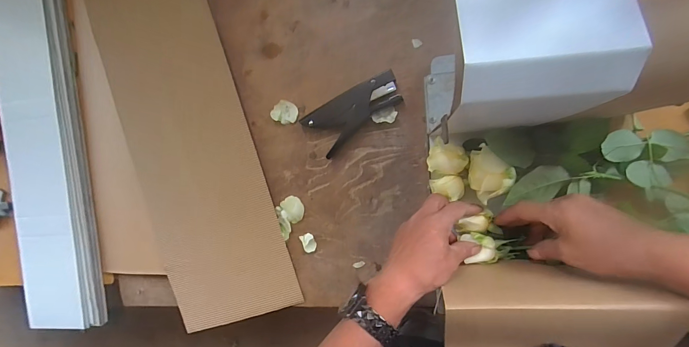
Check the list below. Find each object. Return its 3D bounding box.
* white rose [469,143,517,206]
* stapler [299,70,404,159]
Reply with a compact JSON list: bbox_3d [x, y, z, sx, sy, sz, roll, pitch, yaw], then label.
[{"bbox_3d":[0.176,-0.001,0.410,0.048,0.034,0.058,-40,87,10],"label":"white rose"},{"bbox_3d":[0.013,-0.098,0.497,0.145,0.027,0.071,-37,87,9],"label":"stapler"}]

